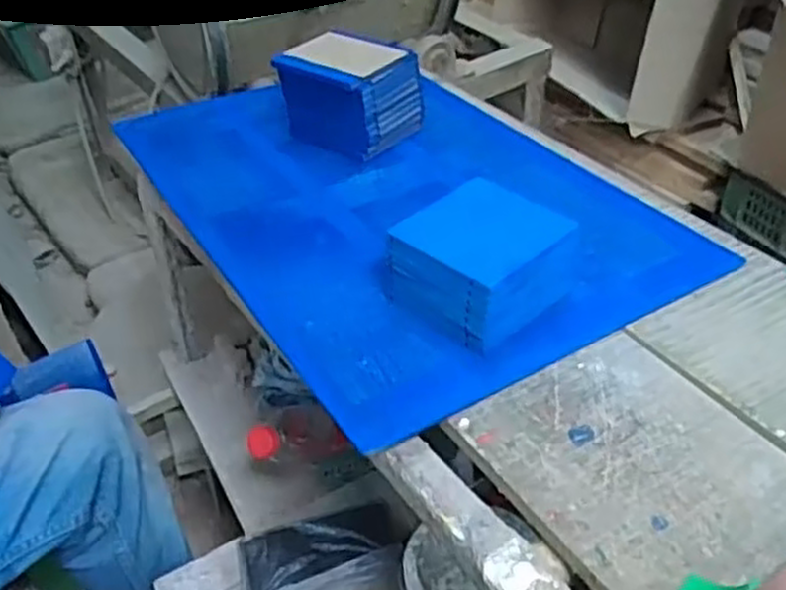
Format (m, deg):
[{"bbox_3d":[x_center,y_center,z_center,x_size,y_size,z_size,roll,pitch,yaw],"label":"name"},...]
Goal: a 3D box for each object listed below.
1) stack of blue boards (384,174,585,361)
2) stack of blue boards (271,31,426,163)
[{"bbox_3d":[0.074,-0.025,0.659,0.122,0.072,0.117,-33,50,-30],"label":"stack of blue boards"},{"bbox_3d":[-0.047,-0.229,0.904,0.122,0.103,0.125,25,48,27],"label":"stack of blue boards"}]

